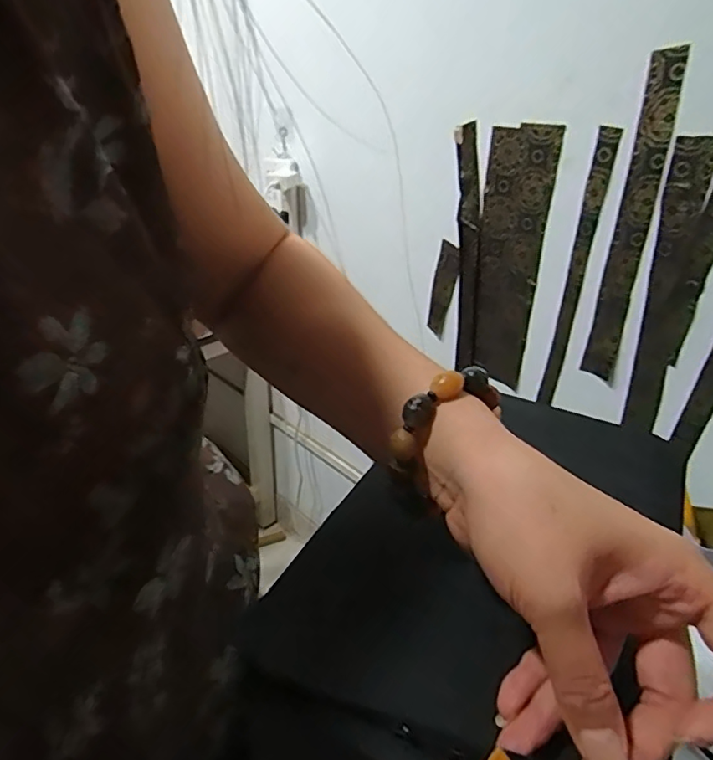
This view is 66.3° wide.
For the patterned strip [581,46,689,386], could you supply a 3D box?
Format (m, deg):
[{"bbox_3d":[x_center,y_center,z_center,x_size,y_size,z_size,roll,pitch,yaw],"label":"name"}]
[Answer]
[{"bbox_3d":[0.364,-0.192,0.722,0.011,0.414,0.045,-23,36,-38],"label":"patterned strip"}]

